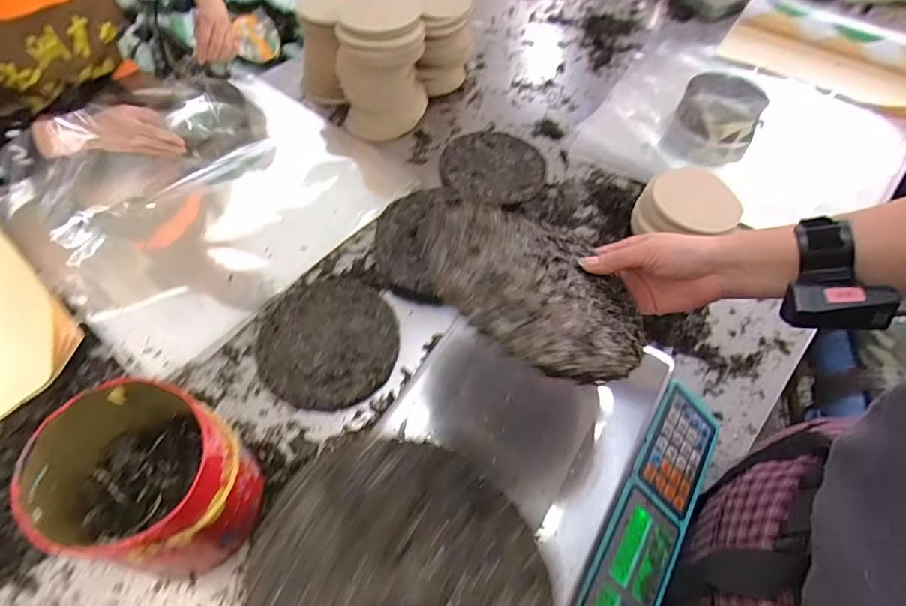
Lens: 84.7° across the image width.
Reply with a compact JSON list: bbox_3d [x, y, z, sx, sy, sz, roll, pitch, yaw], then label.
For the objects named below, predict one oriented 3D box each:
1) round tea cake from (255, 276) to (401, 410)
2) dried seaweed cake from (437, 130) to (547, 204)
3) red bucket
[{"bbox_3d":[-0.180,0.054,0.727,0.195,0.026,0.198,1,56,-1],"label":"round tea cake"},{"bbox_3d":[0.075,-0.265,0.947,0.196,0.029,0.209,1,56,-1],"label":"dried seaweed cake"},{"bbox_3d":[-0.320,0.190,0.540,0.169,0.181,0.184,1,56,-1],"label":"red bucket"}]

